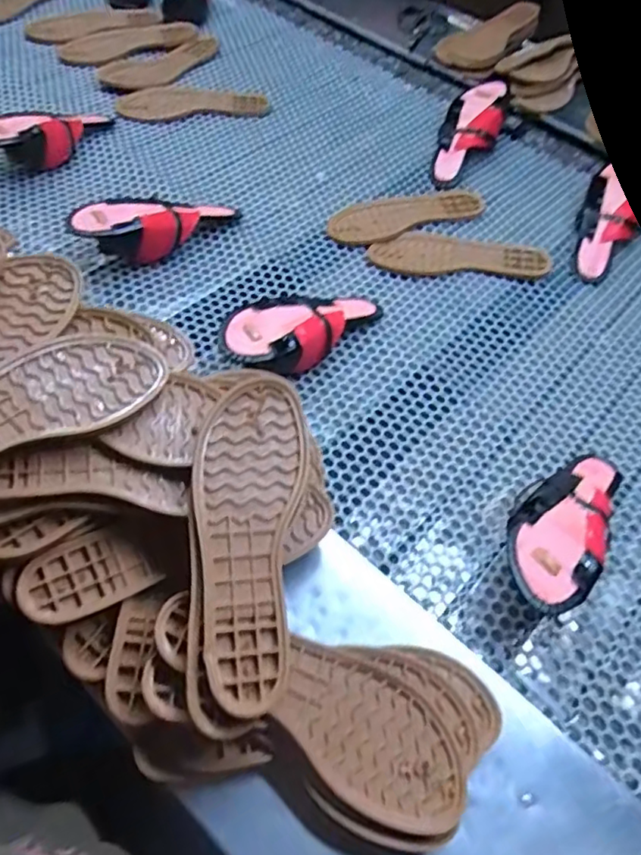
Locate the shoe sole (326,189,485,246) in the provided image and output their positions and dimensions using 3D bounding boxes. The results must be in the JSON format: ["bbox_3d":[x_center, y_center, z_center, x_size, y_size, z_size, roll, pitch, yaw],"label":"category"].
[{"bbox_3d":[0.125,-0.316,0.867,0.238,0.007,0.089,-17,61,-17],"label":"shoe sole"}]

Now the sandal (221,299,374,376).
[{"bbox_3d":[-0.020,-0.112,0.697,0.224,0.054,0.080,-24,60,-39],"label":"sandal"}]

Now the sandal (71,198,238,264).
[{"bbox_3d":[-0.209,-0.273,0.777,0.216,0.084,0.071,-28,63,-17],"label":"sandal"}]

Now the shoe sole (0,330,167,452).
[{"bbox_3d":[-0.234,-0.014,0.447,0.251,0.009,0.083,-30,75,-36],"label":"shoe sole"}]

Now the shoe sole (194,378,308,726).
[{"bbox_3d":[-0.059,0.078,0.452,0.081,0.011,0.246,10,68,-11],"label":"shoe sole"}]

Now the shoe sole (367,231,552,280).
[{"bbox_3d":[0.191,-0.240,0.821,0.240,0.009,0.084,3,57,-6],"label":"shoe sole"}]

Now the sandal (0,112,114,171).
[{"bbox_3d":[-0.401,-0.430,0.881,0.072,0.067,0.219,31,44,17],"label":"sandal"}]

